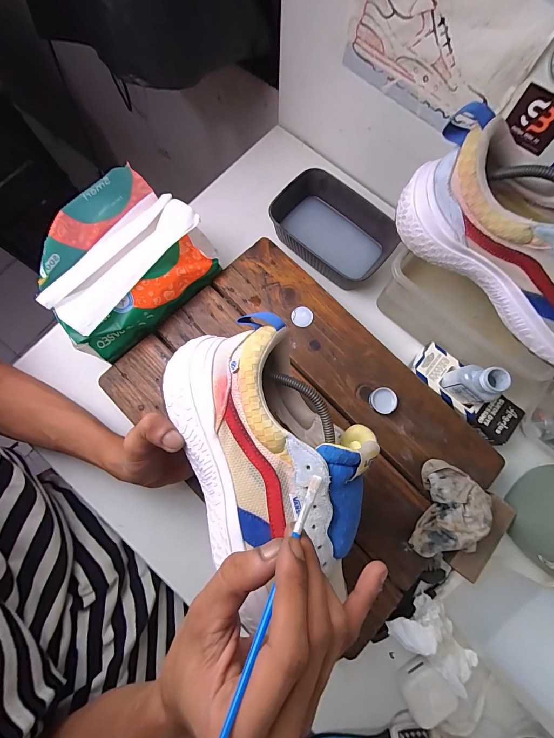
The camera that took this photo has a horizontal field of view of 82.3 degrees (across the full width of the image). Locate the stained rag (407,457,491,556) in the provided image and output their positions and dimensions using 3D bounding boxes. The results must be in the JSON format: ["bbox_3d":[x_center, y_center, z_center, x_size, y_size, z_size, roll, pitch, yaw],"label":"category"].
[{"bbox_3d":[0.187,0.154,0.339,0.066,0.040,0.100,17,78,2],"label":"stained rag"}]

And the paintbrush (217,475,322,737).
[{"bbox_3d":[-0.005,0.126,0.163,0.006,0.004,0.164,28,48,4],"label":"paintbrush"}]

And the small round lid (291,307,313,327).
[{"bbox_3d":[0.032,-0.066,0.400,0.026,0.004,0.027,0,78,-2],"label":"small round lid"}]

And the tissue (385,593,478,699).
[{"bbox_3d":[0.166,0.290,0.329,0.061,0.036,0.083,-33,81,-8],"label":"tissue"}]

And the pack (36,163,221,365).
[{"bbox_3d":[-0.177,-0.120,0.371,0.133,0.078,0.194,43,80,7],"label":"pack"}]

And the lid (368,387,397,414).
[{"bbox_3d":[0.126,0.038,0.376,0.029,0.013,0.030,0,78,-2],"label":"lid"}]

